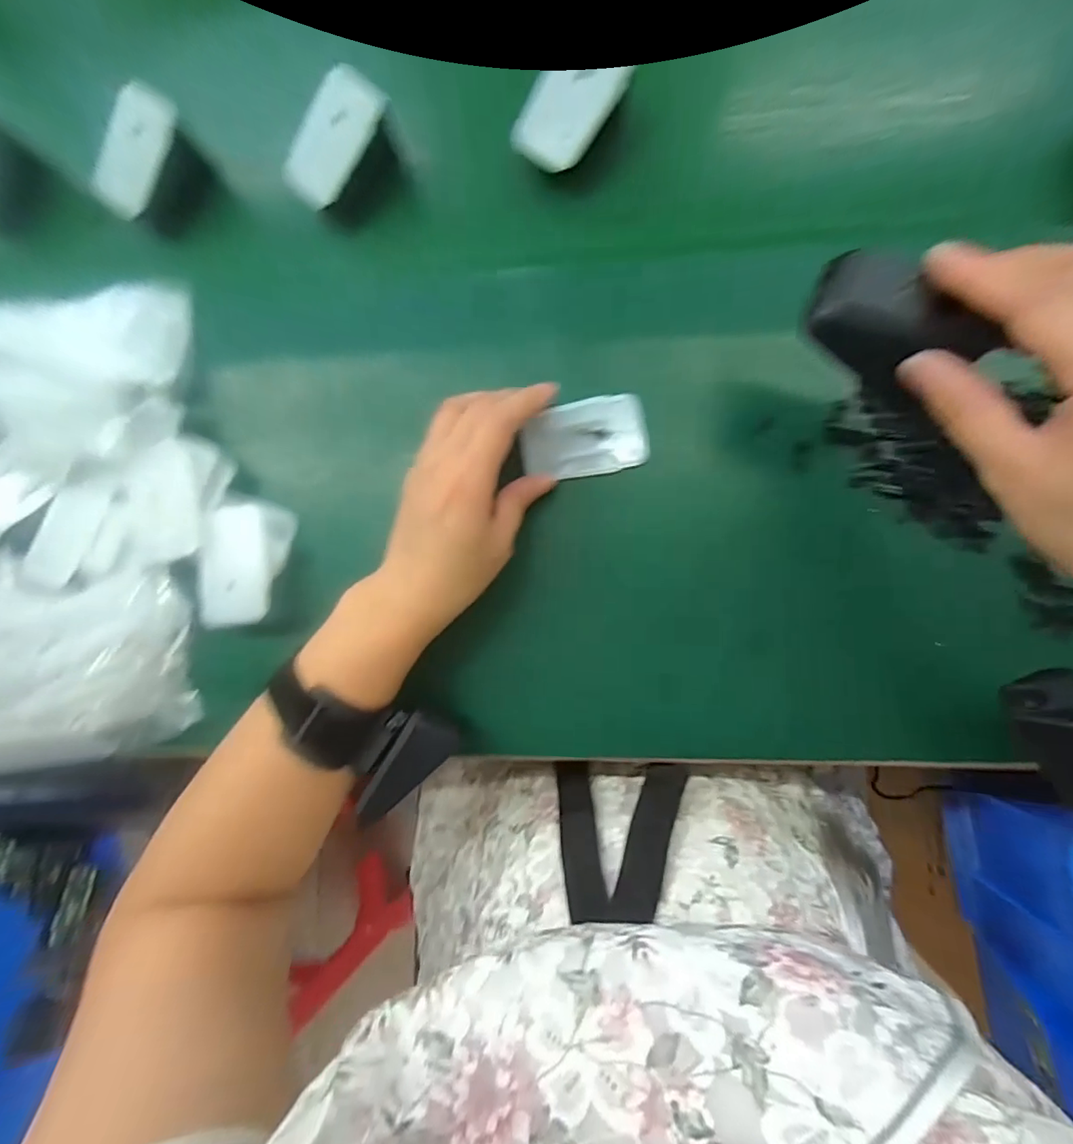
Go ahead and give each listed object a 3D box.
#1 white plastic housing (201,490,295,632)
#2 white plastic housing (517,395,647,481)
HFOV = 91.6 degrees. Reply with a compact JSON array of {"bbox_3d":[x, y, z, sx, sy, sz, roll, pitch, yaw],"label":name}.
[{"bbox_3d":[-0.176,-0.006,0.314,0.046,0.015,0.077,11,85,6],"label":"white plastic housing"},{"bbox_3d":[0.028,-0.080,0.309,0.074,0.013,0.045,-10,83,4],"label":"white plastic housing"}]

